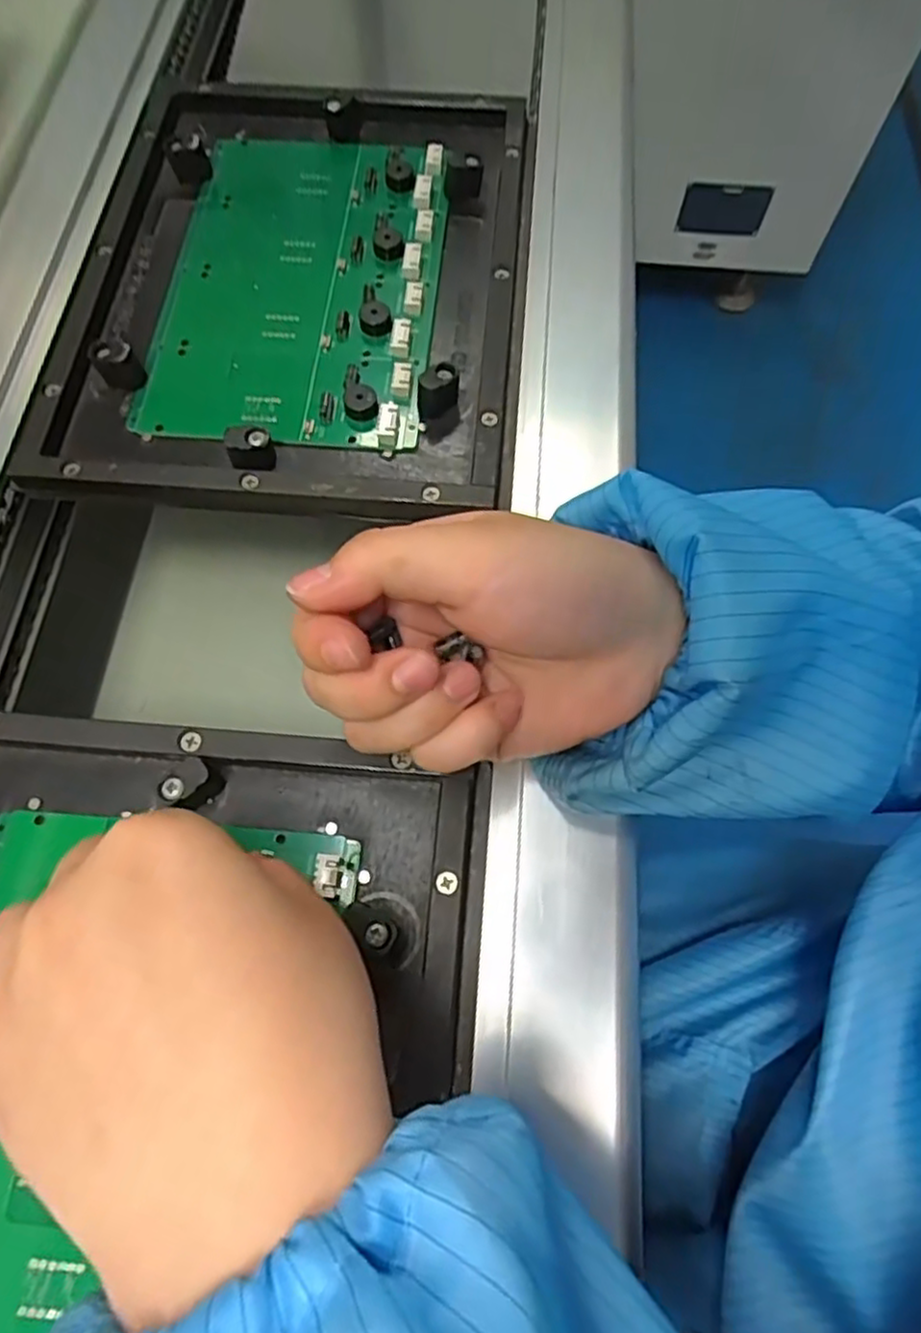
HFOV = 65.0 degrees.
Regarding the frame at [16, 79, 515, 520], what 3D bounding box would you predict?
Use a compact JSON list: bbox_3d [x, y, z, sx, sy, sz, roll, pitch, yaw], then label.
[{"bbox_3d":[-0.070,-0.178,0.325,0.192,0.023,0.250,4,68,1],"label":"frame"}]

